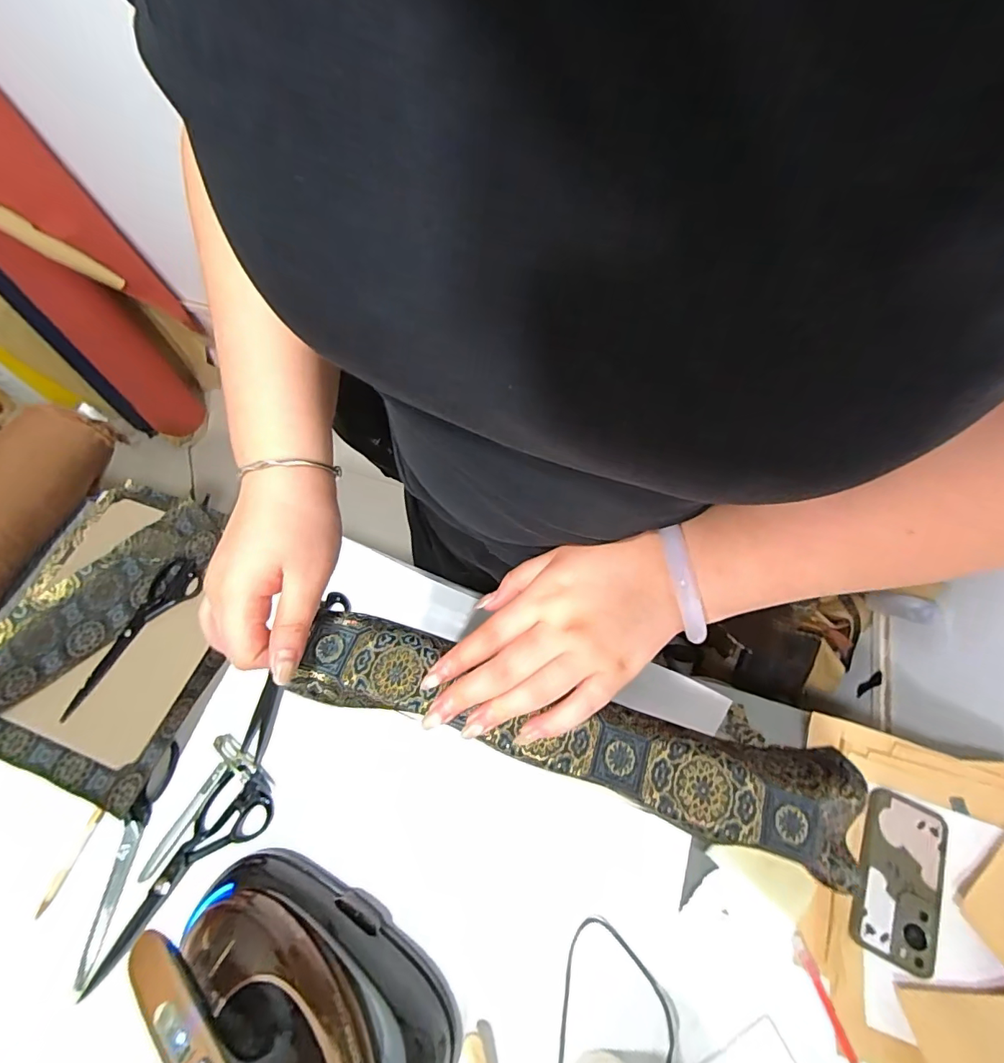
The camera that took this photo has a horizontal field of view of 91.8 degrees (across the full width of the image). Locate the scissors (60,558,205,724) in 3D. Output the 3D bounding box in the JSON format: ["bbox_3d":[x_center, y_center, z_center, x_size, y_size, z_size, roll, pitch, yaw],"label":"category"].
[{"bbox_3d":[-0.524,0.137,0.678,0.073,0.011,0.235,31,67,16],"label":"scissors"}]

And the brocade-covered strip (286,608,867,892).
[{"bbox_3d":[0.039,0.121,0.302,0.333,0.039,0.064,15,64,9],"label":"brocade-covered strip"}]

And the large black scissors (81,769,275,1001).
[{"bbox_3d":[-0.372,0.382,0.556,0.081,0.018,0.231,40,70,19],"label":"large black scissors"}]

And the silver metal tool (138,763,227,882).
[{"bbox_3d":[-0.378,0.344,0.579,0.018,0.006,0.133,26,66,14],"label":"silver metal tool"}]

